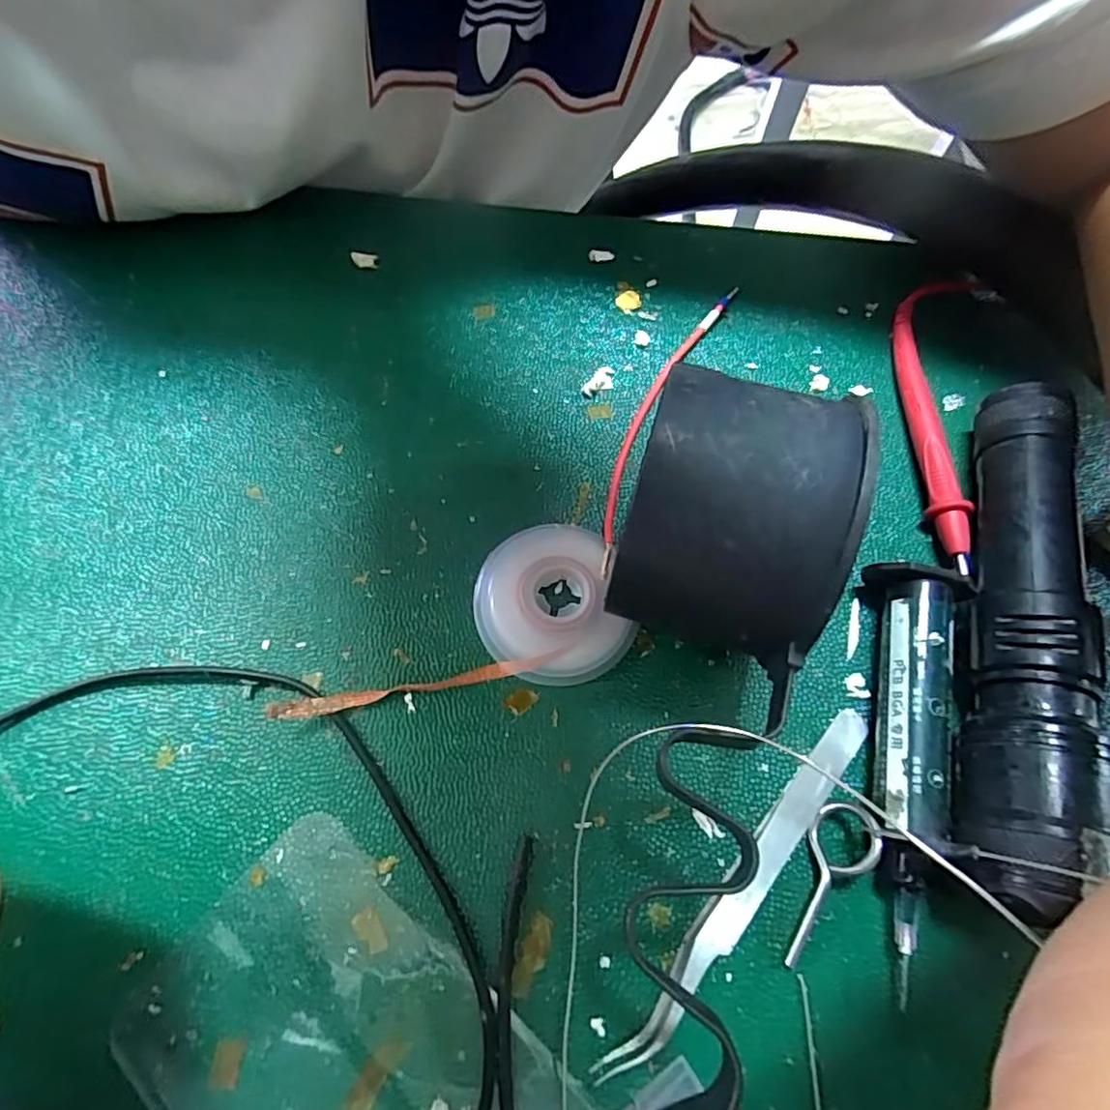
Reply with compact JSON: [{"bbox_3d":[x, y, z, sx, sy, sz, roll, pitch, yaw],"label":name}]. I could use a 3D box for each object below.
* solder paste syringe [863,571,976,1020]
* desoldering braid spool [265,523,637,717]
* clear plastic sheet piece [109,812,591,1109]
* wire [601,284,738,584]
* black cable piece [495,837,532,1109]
[{"bbox_3d":[0.101,0.055,0.166,0.023,0.024,0.108,9,67,3],"label":"solder paste syringe"},{"bbox_3d":[-0.030,0.017,0.188,0.101,0.010,0.051,-7,67,-4],"label":"desoldering braid spool"},{"bbox_3d":[-0.053,0.124,0.145,0.100,0.004,0.069,39,72,14],"label":"clear plastic sheet piece"},{"bbox_3d":[0.038,-0.053,0.219,0.015,0.009,0.139,23,69,8],"label":"wire"},{"bbox_3d":[-0.008,0.129,0.143,0.012,0.004,0.109,-5,67,-3],"label":"black cable piece"}]

